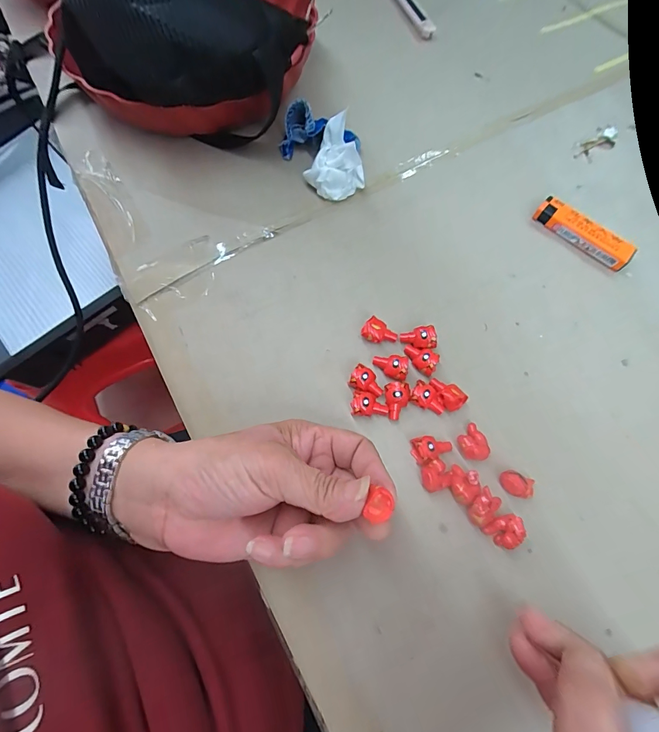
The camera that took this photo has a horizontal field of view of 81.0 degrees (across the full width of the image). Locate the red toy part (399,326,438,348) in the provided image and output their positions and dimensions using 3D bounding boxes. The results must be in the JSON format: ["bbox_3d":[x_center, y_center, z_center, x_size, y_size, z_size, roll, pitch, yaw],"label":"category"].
[{"bbox_3d":[0.064,-0.020,0.280,0.025,0.011,0.015,-1,70,2],"label":"red toy part"}]

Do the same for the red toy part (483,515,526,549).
[{"bbox_3d":[0.107,0.102,0.236,0.022,0.013,0.017,-15,70,-3],"label":"red toy part"}]

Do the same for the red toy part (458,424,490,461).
[{"bbox_3d":[0.095,0.052,0.257,0.019,0.015,0.022,-31,72,-9],"label":"red toy part"}]

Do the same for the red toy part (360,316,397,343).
[{"bbox_3d":[0.037,-0.023,0.282,0.025,0.015,0.016,18,71,9],"label":"red toy part"}]

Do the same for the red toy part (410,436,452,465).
[{"bbox_3d":[0.068,0.054,0.255,0.027,0.014,0.016,-14,70,-3],"label":"red toy part"}]

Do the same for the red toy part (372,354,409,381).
[{"bbox_3d":[0.043,0.000,0.274,0.024,0.011,0.016,12,71,7],"label":"red toy part"}]

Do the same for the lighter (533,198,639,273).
[{"bbox_3d":[0.207,-0.109,0.314,0.080,0.013,0.019,38,75,14],"label":"lighter"}]

